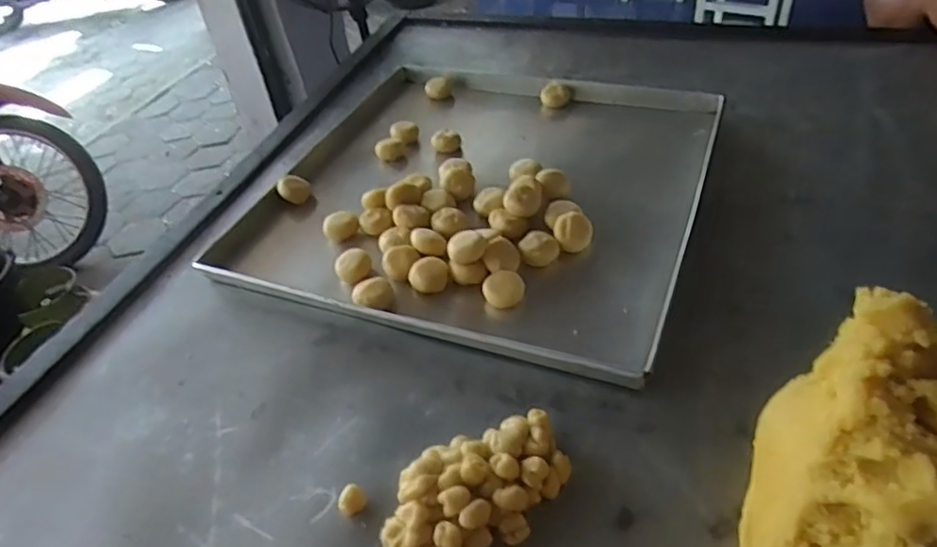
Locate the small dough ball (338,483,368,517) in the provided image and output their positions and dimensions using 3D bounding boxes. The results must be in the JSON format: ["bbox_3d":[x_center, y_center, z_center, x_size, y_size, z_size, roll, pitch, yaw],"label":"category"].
[{"bbox_3d":[-0.092,0.180,0.485,0.021,0.017,0.019,-28,47,-20],"label":"small dough ball"}]

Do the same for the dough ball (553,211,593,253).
[{"bbox_3d":[0.115,-0.046,0.676,0.042,0.038,0.035,-3,43,5],"label":"dough ball"}]

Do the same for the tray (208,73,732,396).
[{"bbox_3d":[0.019,-0.141,0.792,0.536,0.038,0.562,13,47,21],"label":"tray"}]

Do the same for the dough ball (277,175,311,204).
[{"bbox_3d":[-0.228,-0.110,0.803,0.037,0.034,0.036,-17,44,-10],"label":"dough ball"}]

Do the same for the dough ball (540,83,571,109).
[{"bbox_3d":[0.131,-0.269,0.921,0.043,0.025,0.036,0,44,8],"label":"dough ball"}]

